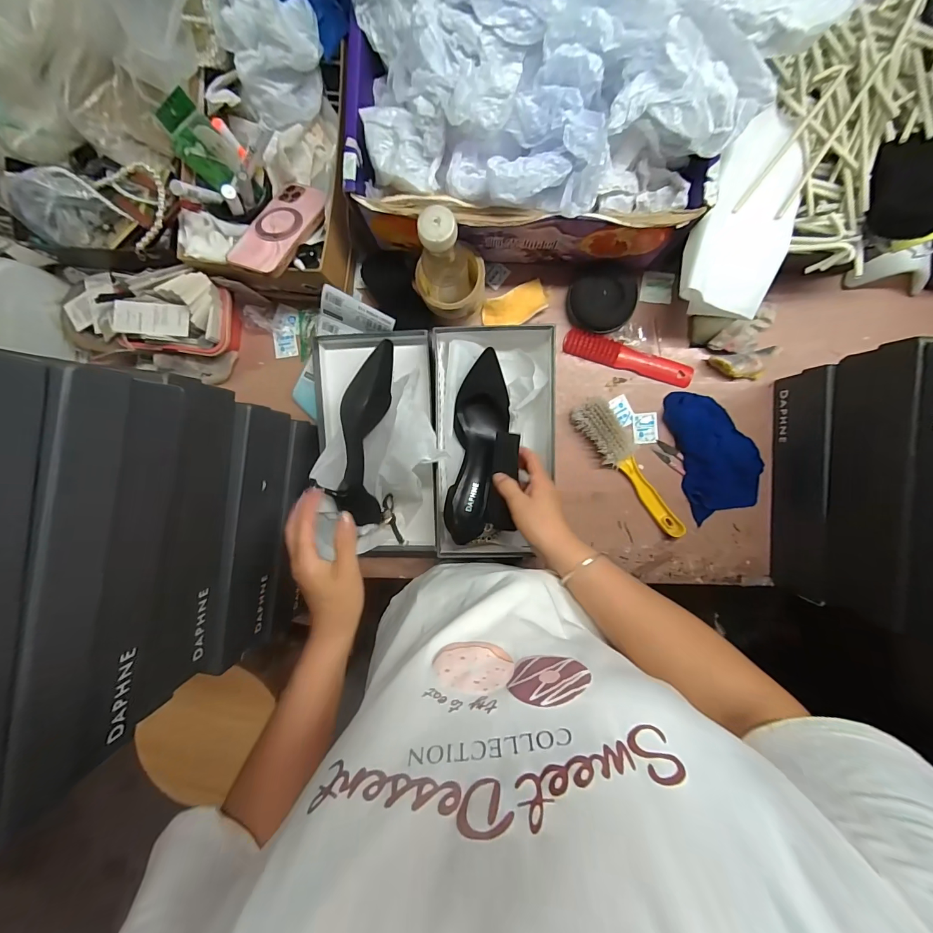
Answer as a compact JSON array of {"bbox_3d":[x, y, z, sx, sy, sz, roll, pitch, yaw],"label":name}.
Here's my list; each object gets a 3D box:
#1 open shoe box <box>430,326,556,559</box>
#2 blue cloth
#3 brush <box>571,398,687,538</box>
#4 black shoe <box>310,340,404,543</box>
[{"bbox_3d":[0.044,-0.038,0.548,0.170,0.080,0.305,-1,93,2],"label":"open shoe box"},{"bbox_3d":[0.359,-0.022,0.561,0.104,0.027,0.189,-20,92,3],"label":"blue cloth"},{"bbox_3d":[0.240,0.002,0.568,0.052,0.032,0.230,-38,91,4],"label":"brush"},{"bbox_3d":[-0.133,-0.034,0.533,0.088,0.063,0.257,6,99,2],"label":"black shoe"}]

